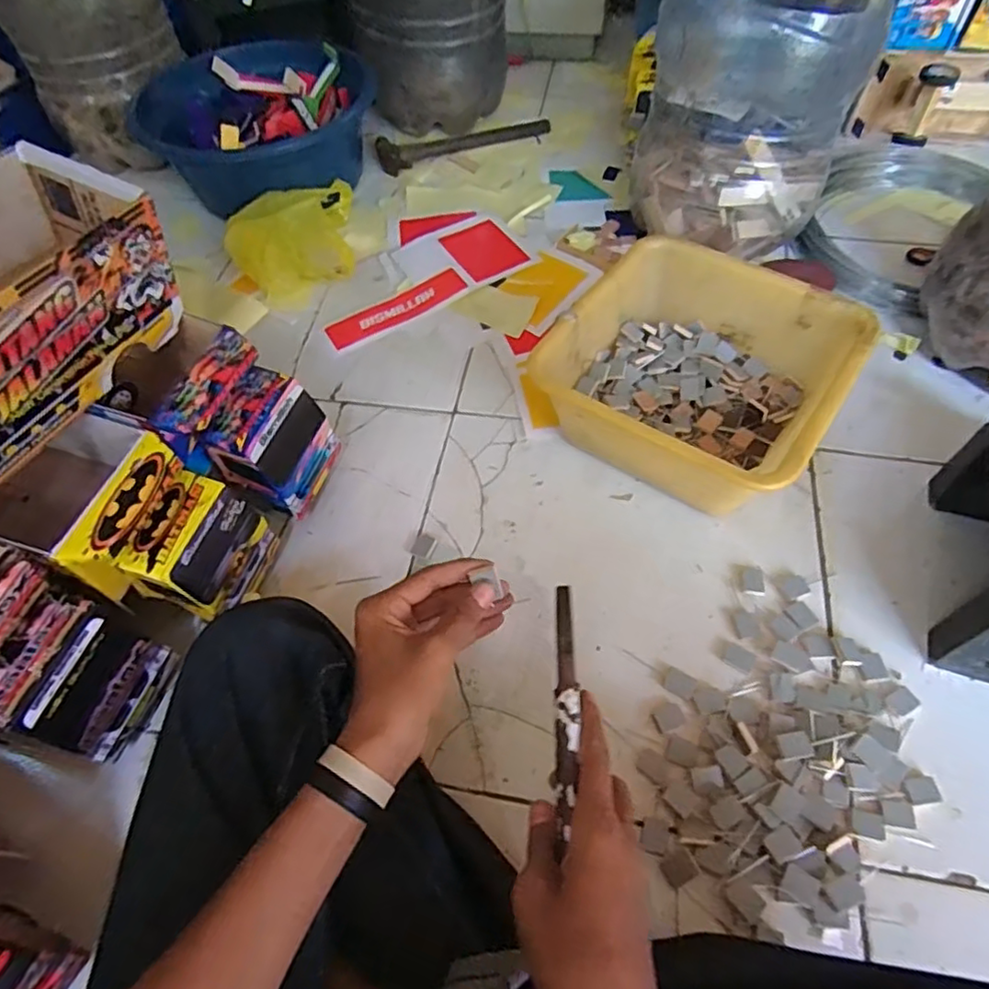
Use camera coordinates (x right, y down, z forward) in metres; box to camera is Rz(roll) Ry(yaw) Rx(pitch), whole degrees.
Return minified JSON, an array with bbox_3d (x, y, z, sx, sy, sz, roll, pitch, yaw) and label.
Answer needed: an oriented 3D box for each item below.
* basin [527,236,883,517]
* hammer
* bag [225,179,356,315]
[{"bbox_3d":[0.211,-0.118,0.658,0.259,0.124,0.261,32,64,22],"label":"basin"},{"bbox_3d":[-0.049,-0.601,1.049,0.301,0.038,0.070,-22,58,-11],"label":"hammer"},{"bbox_3d":[-0.260,-0.358,0.863,0.200,0.096,0.135,-31,60,-16],"label":"bag"}]

